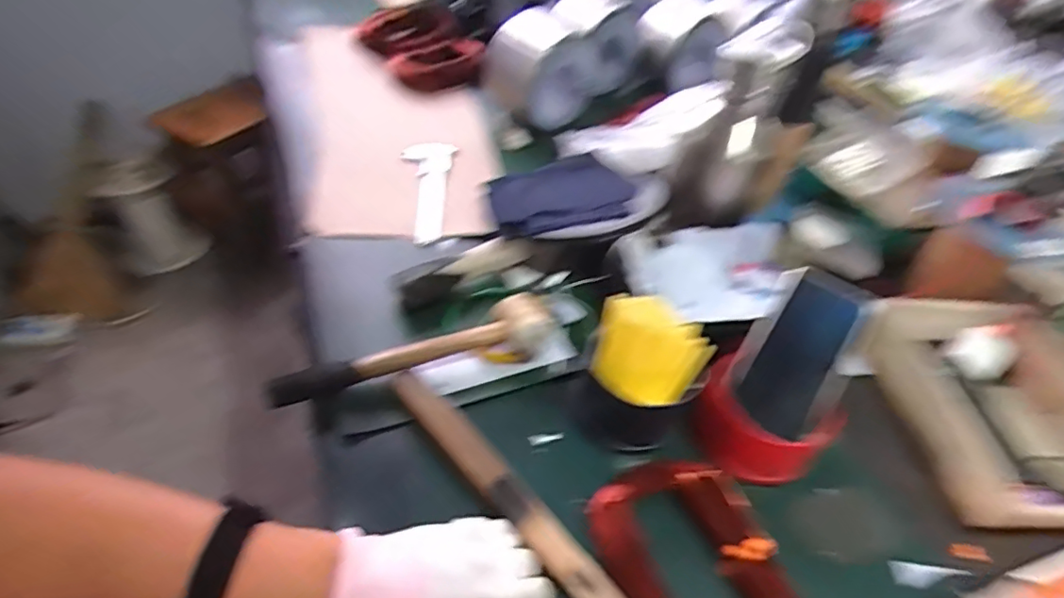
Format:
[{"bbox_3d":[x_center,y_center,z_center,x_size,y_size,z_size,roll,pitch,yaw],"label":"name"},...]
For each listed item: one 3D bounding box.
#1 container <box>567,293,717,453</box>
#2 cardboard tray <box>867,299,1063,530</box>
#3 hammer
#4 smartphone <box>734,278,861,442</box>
[{"bbox_3d":[0.097,0.067,0.498,0.104,0.088,0.102,24,47,16],"label":"container"},{"bbox_3d":[0.498,0.112,0.559,0.241,0.066,0.241,1,45,-7],"label":"cardboard tray"},{"bbox_3d":[-0.103,0.055,0.511,0.257,0.048,0.063,-16,49,-22],"label":"hammer"},{"bbox_3d":[0.239,0.053,0.497,0.060,0.005,0.137,32,84,6],"label":"smartphone"}]

